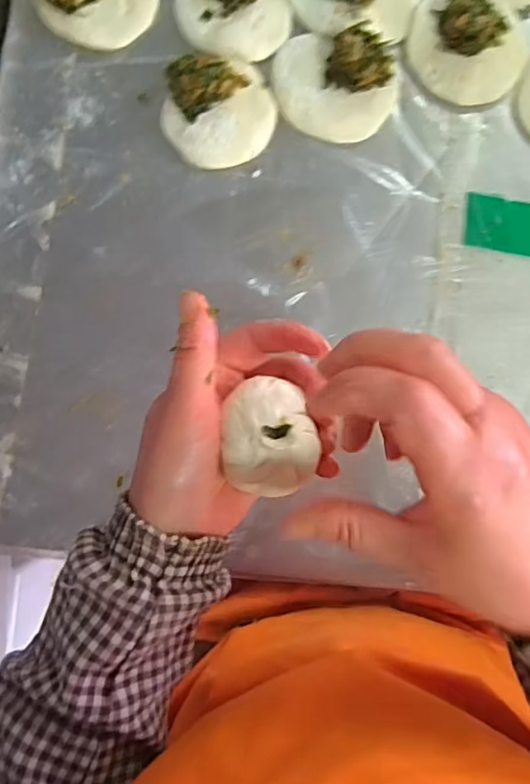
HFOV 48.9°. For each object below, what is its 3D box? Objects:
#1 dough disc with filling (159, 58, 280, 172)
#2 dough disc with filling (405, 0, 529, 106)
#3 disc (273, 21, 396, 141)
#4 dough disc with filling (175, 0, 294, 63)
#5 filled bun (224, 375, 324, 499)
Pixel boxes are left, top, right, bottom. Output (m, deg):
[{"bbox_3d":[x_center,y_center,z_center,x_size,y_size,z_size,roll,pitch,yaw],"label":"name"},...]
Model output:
[{"bbox_3d":[-0.035,-0.215,0.438,0.085,0.031,0.079,0,86,-2],"label":"dough disc with filling"},{"bbox_3d":[0.161,-0.271,0.452,0.092,0.025,0.080,2,86,-2],"label":"dough disc with filling"},{"bbox_3d":[0.054,-0.240,0.446,0.097,0.026,0.079,19,85,-1],"label":"disc"},{"bbox_3d":[-0.023,-0.301,0.447,0.088,0.023,0.079,3,86,-2],"label":"dough disc with filling"},{"bbox_3d":[0.002,0.021,0.265,0.040,0.025,0.052,-6,86,-3],"label":"filled bun"}]

